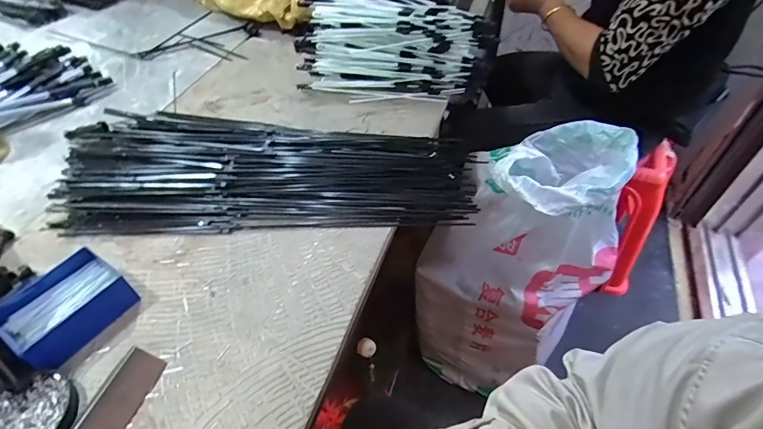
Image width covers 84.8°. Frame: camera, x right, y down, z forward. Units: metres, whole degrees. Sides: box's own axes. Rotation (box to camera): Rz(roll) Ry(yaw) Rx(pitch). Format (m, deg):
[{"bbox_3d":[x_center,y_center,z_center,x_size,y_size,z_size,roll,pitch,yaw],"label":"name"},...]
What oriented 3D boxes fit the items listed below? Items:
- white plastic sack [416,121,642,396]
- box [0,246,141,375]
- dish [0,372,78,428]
[{"bbox_3d":[0.289,0.133,0.920,0.348,0.681,0.255,-25,52,-17],"label":"white plastic sack"},{"bbox_3d":[-0.332,0.099,0.445,0.084,0.045,0.111,22,52,22],"label":"box"},{"bbox_3d":[-0.321,0.189,0.383,0.073,0.015,0.072,-2,47,2],"label":"dish"}]

